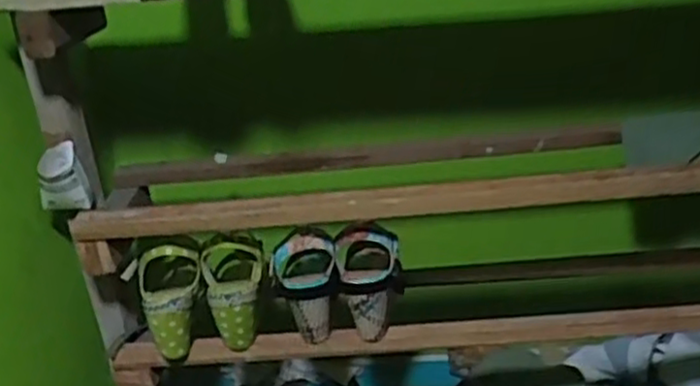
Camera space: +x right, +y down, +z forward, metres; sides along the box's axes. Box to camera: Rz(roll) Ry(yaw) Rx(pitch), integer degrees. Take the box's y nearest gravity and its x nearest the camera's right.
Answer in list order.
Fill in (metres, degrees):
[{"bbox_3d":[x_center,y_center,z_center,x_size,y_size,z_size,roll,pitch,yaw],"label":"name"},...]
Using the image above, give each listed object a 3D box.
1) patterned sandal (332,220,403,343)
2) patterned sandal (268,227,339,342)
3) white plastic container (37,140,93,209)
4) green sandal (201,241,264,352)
[{"bbox_3d":[0.025,0.109,0.922,0.083,0.134,0.076,-4,22,1],"label":"patterned sandal"},{"bbox_3d":[-0.057,0.112,0.932,0.082,0.128,0.096,-8,22,-7],"label":"patterned sandal"},{"bbox_3d":[-0.359,-0.020,0.907,0.059,0.077,0.063,-14,24,-22],"label":"white plastic container"},{"bbox_3d":[-0.147,0.129,0.932,0.079,0.137,0.074,-7,22,-6],"label":"green sandal"}]

